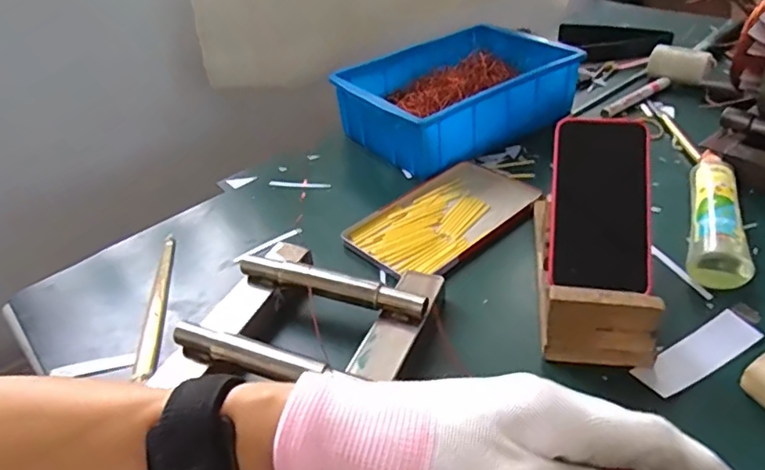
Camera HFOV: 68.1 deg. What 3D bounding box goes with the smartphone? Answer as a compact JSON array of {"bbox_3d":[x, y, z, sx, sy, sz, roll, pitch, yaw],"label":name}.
[{"bbox_3d":[0.191,-0.031,0.497,0.080,0.007,0.157,4,73,18],"label":"smartphone"}]

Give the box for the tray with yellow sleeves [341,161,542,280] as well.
[{"bbox_3d":[0.075,-0.022,0.620,0.213,0.018,0.126,-32,44,-29],"label":"tray with yellow sleeves"}]

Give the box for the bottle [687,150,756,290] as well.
[{"bbox_3d":[0.327,-0.021,0.556,0.049,0.039,0.202,11,41,21],"label":"bottle"}]

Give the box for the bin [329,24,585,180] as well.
[{"bbox_3d":[0.101,-0.191,0.772,0.289,0.088,0.194,-27,42,-24],"label":"bin"}]

